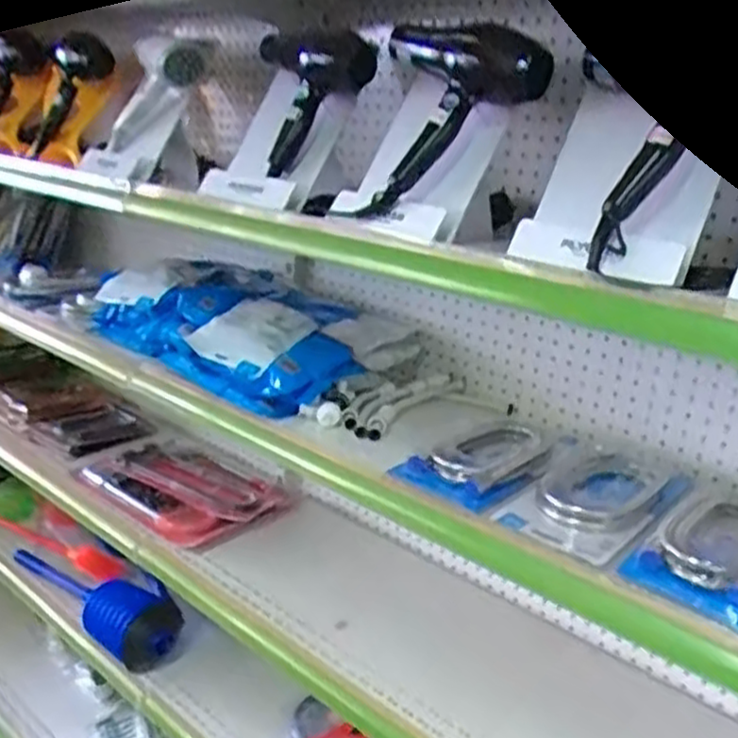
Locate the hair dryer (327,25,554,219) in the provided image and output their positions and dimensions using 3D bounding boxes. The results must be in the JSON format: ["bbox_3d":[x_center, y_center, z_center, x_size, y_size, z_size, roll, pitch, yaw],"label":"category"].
[{"bbox_3d":[0.095,-0.292,0.898,0.202,0.221,0.108,12,20,21],"label":"hair dryer"}]

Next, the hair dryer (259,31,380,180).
[{"bbox_3d":[-0.070,-0.386,1.084,0.061,0.188,0.175,17,22,34],"label":"hair dryer"}]

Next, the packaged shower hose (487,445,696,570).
[{"bbox_3d":[0.273,0.165,0.902,0.135,0.048,0.266,19,23,37],"label":"packaged shower hose"}]

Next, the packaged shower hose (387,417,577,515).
[{"bbox_3d":[0.171,0.125,0.987,0.240,0.049,0.142,-12,24,-41],"label":"packaged shower hose"}]

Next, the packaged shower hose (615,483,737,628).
[{"bbox_3d":[0.418,0.188,0.860,0.138,0.050,0.335,18,22,35],"label":"packaged shower hose"}]

